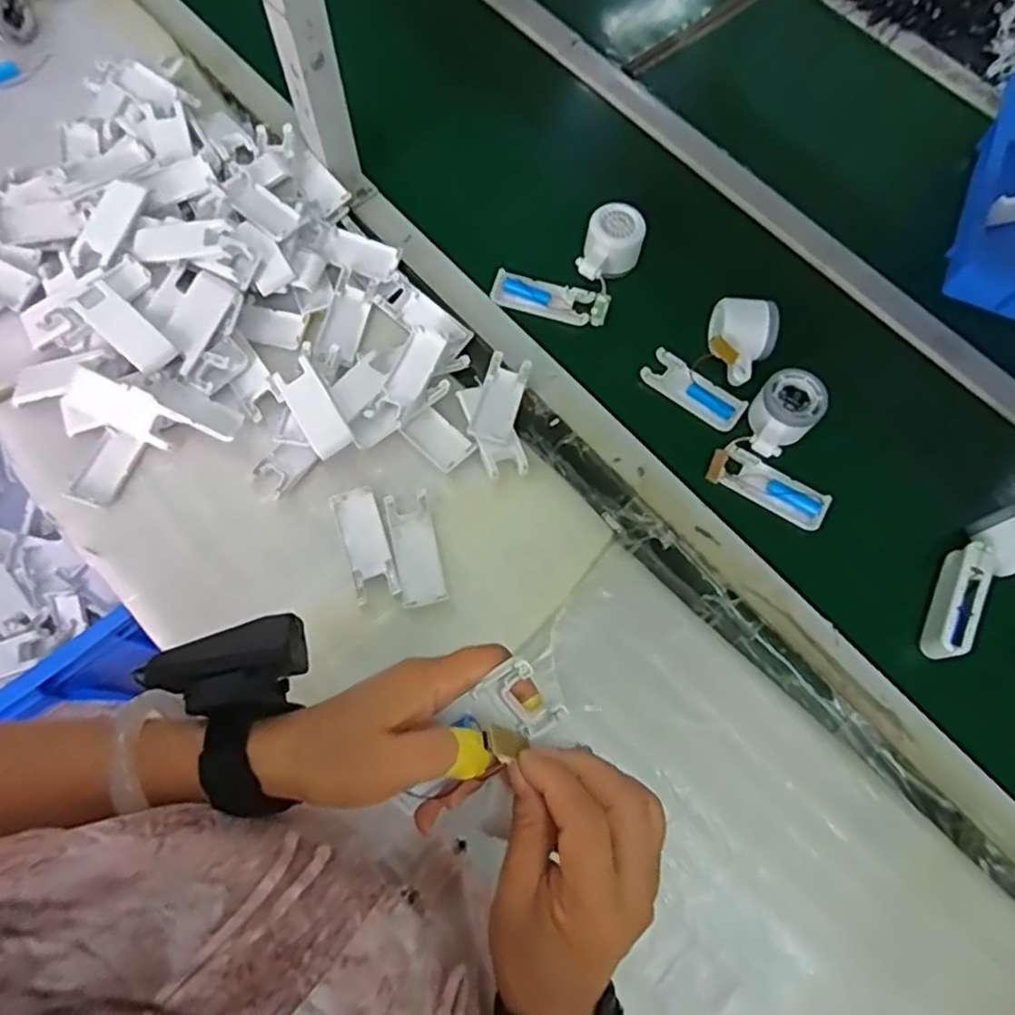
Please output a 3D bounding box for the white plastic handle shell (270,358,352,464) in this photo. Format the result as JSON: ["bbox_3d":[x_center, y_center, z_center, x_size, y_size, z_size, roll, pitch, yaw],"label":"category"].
[{"bbox_3d":[-0.181,-0.090,0.644,0.037,0.021,0.098,-30,73,-13],"label":"white plastic handle shell"}]

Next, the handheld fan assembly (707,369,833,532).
[{"bbox_3d":[0.269,-0.059,0.646,0.110,0.045,0.124,29,71,9],"label":"handheld fan assembly"}]

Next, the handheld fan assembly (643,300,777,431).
[{"bbox_3d":[0.211,-0.155,0.684,0.105,0.059,0.120,34,72,11],"label":"handheld fan assembly"}]

